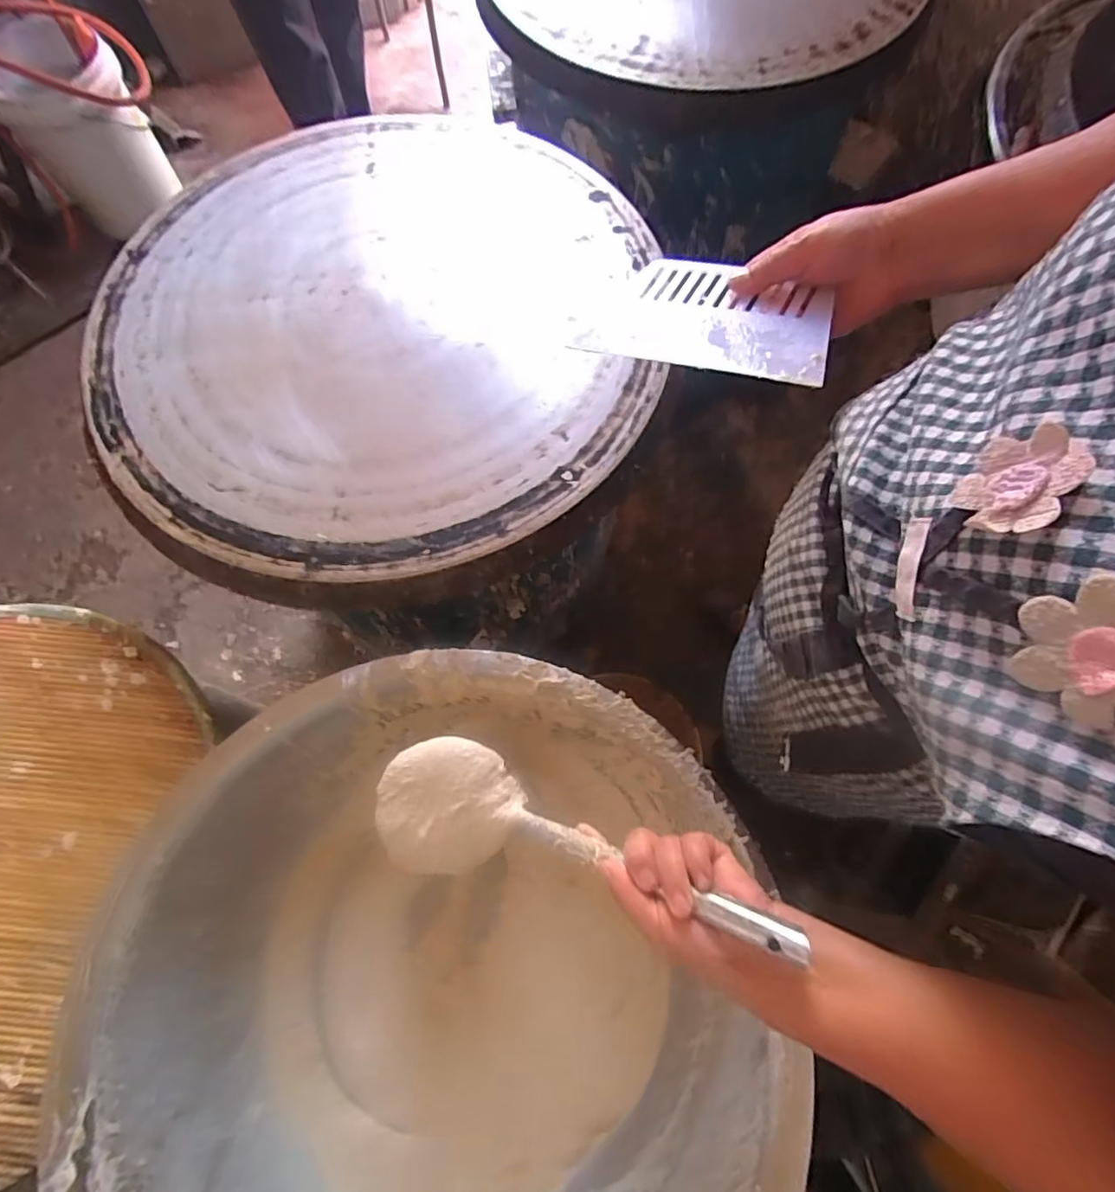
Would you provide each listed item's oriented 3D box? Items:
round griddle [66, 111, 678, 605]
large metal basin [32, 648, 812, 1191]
[{"bbox_3d":[-0.197,-0.300,0.639,0.574,0.037,0.626,0,70,1],"label":"round griddle"},{"bbox_3d":[-0.093,0.332,0.515,0.527,0.177,0.527,0,70,1],"label":"large metal basin"}]

